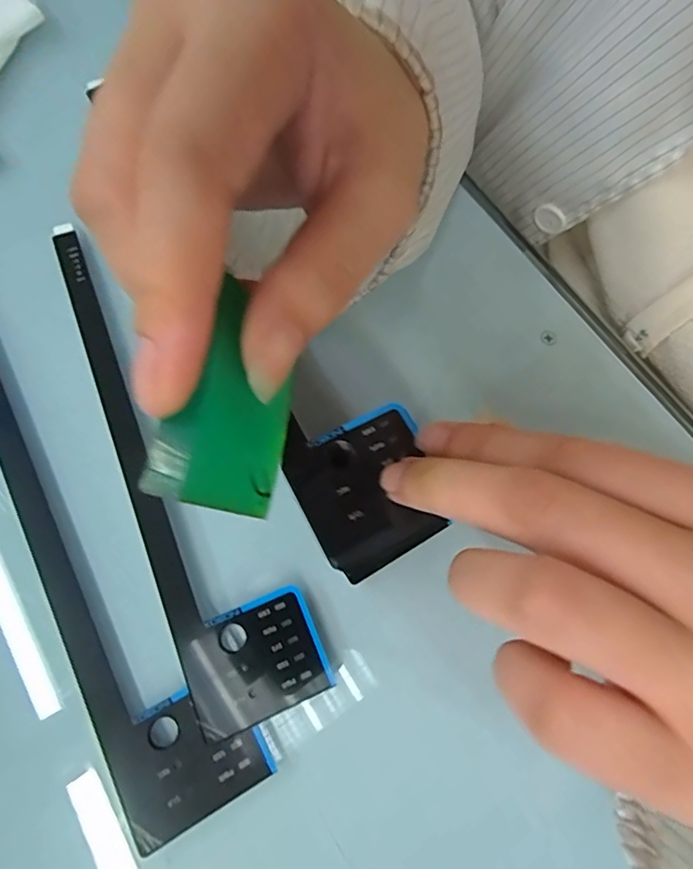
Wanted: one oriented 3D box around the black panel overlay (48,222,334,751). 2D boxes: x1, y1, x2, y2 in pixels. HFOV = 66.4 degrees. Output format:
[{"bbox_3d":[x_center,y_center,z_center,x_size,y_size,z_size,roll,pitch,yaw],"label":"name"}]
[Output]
[{"bbox_3d":[-0.070,-0.001,0.208,0.045,0.004,0.219,-22,71,-13],"label":"black panel overlay"}]

